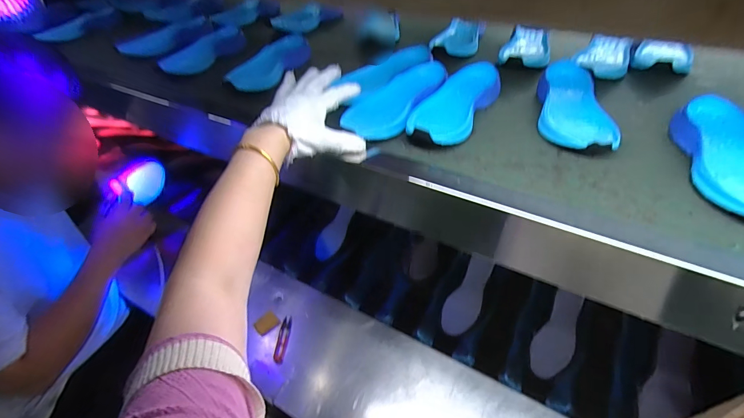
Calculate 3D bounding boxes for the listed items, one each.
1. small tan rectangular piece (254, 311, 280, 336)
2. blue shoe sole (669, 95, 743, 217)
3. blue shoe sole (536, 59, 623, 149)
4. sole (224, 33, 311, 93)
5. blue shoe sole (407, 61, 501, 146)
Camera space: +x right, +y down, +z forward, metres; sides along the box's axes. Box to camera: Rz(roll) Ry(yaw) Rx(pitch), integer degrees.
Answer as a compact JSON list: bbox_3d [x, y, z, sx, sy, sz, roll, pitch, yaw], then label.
[{"bbox_3d":[-0.228,0.248,0.788,0.036,0.009,0.056,36,33,13],"label":"small tan rectangular piece"},{"bbox_3d":[0.432,-0.056,0.433,0.092,0.041,0.252,11,46,14],"label":"blue shoe sole"},{"bbox_3d":[0.306,-0.158,0.553,0.090,0.037,0.251,9,45,12],"label":"blue shoe sole"},{"bbox_3d":[-0.203,-0.295,0.738,0.087,0.033,0.245,13,46,16],"label":"sole"},{"bbox_3d":[0.128,-0.165,0.575,0.094,0.040,0.245,21,49,23],"label":"blue shoe sole"}]

